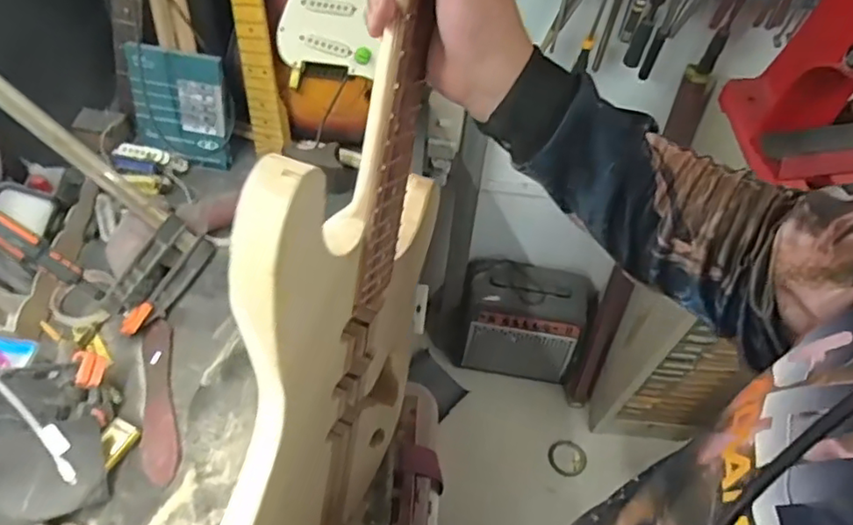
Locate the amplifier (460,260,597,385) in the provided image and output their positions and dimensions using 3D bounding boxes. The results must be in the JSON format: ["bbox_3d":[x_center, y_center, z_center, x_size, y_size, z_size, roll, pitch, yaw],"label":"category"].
[{"bbox_3d":[0.257,0.159,1.604,0.291,0.286,0.183,9,54,2],"label":"amplifier"}]

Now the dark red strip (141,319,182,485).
[{"bbox_3d":[-0.343,0.173,0.776,0.042,0.005,0.218,-9,58,-13],"label":"dark red strip"}]

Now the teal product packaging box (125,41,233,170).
[{"bbox_3d":[-0.394,-0.243,0.959,0.143,0.184,0.024,5,31,-4],"label":"teal product packaging box"}]

